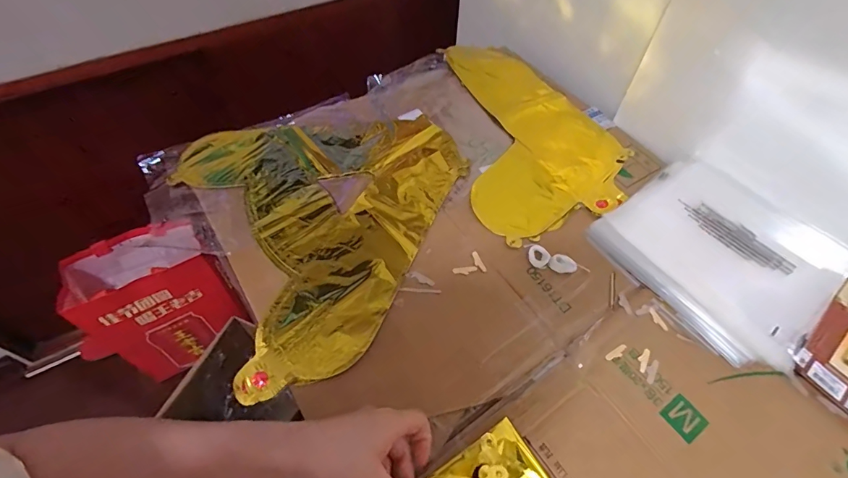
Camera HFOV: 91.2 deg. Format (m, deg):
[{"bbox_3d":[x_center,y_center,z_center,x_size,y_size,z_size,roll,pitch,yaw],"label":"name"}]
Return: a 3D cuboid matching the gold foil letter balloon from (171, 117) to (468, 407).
[{"bbox_3d":[-0.098,-0.043,0.516,0.331,0.007,0.367,-23,59,-17],"label":"gold foil letter balloon"}]

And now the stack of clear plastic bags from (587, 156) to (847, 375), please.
[{"bbox_3d":[0.350,0.007,0.488,0.235,0.024,0.221,-34,63,-22],"label":"stack of clear plastic bags"}]

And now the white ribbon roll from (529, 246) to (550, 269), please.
[{"bbox_3d":[0.134,0.020,0.484,0.024,0.004,0.029,20,57,11],"label":"white ribbon roll"}]

